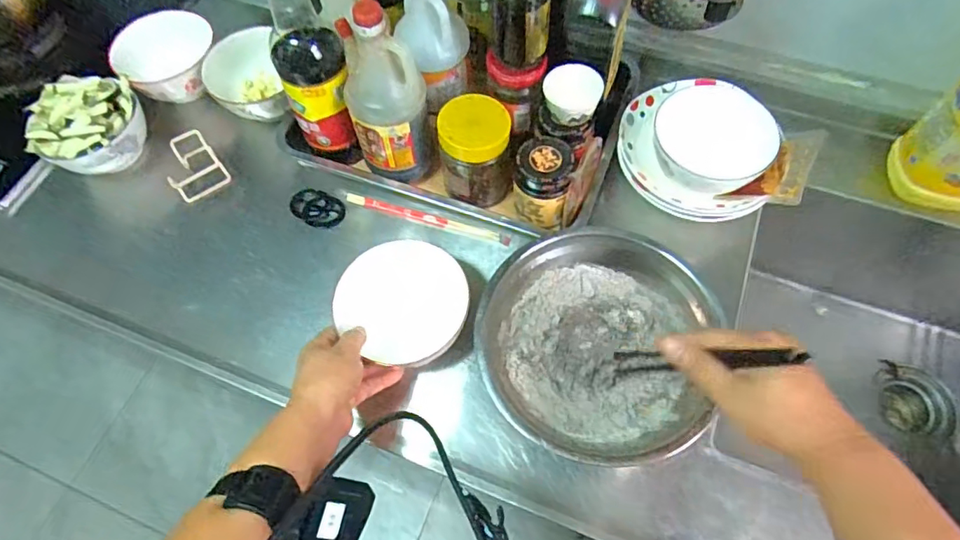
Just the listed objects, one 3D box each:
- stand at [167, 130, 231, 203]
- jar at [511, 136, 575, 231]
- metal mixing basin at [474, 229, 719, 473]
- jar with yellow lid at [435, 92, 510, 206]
[{"bbox_3d":[-0.363,-0.130,0.699,0.063,0.049,0.073,-35,67,-14],"label":"stand"},{"bbox_3d":[0.076,-0.094,0.623,0.073,0.089,0.070,10,64,7],"label":"jar"},{"bbox_3d":[0.110,0.072,0.549,0.215,0.068,0.219,-1,63,2],"label":"metal mixing basin"},{"bbox_3d":[-0.003,-0.131,0.632,0.078,0.119,0.070,0,63,3],"label":"jar with yellow lid"}]

